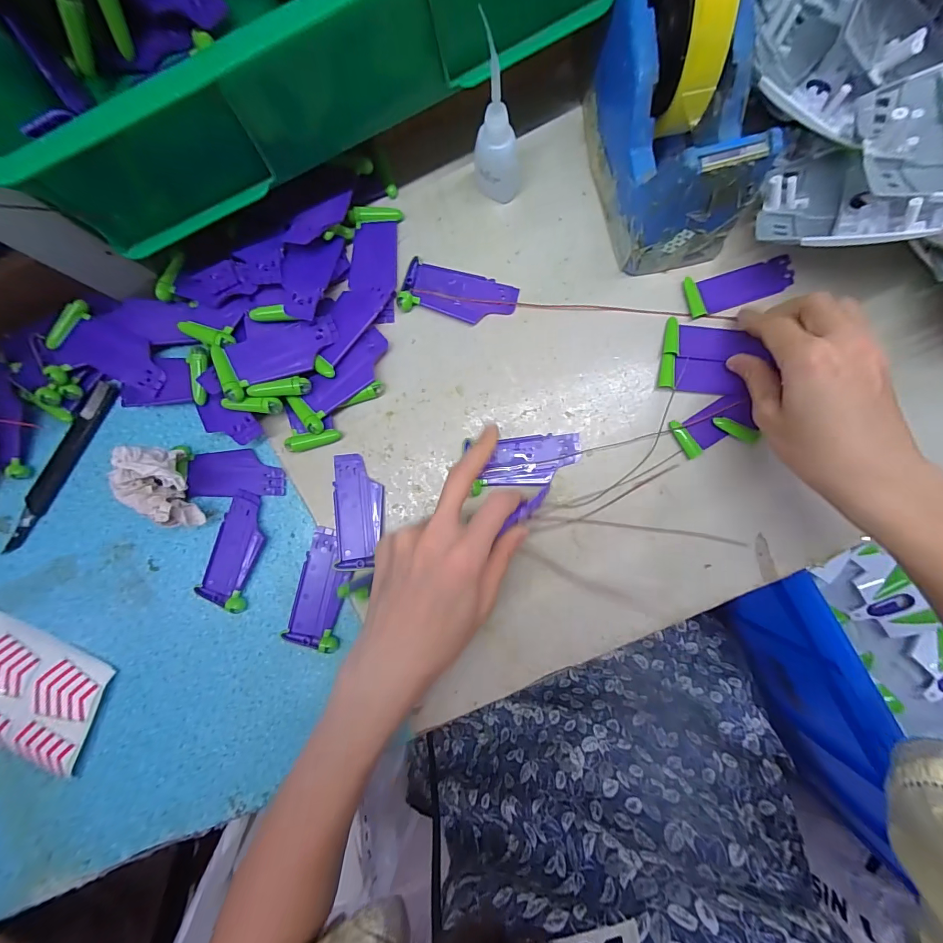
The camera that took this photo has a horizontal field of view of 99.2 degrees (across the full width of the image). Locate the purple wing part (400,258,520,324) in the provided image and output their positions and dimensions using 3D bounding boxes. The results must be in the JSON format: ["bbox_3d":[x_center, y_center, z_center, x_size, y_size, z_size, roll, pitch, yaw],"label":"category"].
[{"bbox_3d":[-0.010,-0.138,0.317,0.088,0.007,0.040,17,90,5],"label":"purple wing part"}]

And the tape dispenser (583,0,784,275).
[{"bbox_3d":[0.126,-0.249,0.257,0.075,0.117,0.191,-12,87,4],"label":"tape dispenser"}]

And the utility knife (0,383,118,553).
[{"bbox_3d":[-0.343,-0.004,0.333,0.017,0.007,0.160,36,91,5],"label":"utility knife"}]

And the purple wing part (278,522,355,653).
[{"bbox_3d":[-0.116,0.091,0.311,0.040,0.009,0.090,9,89,5],"label":"purple wing part"}]

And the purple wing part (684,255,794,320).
[{"bbox_3d":[0.202,-0.140,0.302,0.077,0.004,0.029,-14,87,4],"label":"purple wing part"}]

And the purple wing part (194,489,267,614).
[{"bbox_3d":[-0.187,0.062,0.317,0.038,0.010,0.092,15,90,5],"label":"purple wing part"}]

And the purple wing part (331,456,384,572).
[{"bbox_3d":[-0.089,0.031,0.314,0.038,0.010,0.087,0,88,4],"label":"purple wing part"}]

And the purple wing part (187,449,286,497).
[{"bbox_3d":[-0.189,0.002,0.322,0.075,0.004,0.036,-2,88,4],"label":"purple wing part"}]

